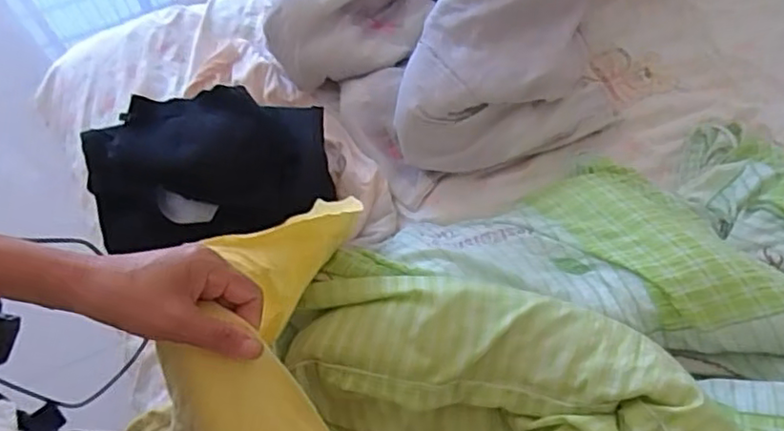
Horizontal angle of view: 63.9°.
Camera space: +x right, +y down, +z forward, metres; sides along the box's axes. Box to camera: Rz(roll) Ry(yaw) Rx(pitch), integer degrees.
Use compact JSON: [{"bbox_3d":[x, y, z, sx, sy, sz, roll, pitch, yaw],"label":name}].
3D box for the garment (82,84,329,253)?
[{"bbox_3d":[-0.232,-0.063,0.795,0.306,0.094,0.196,-17,63,-7],"label":"garment"}]

